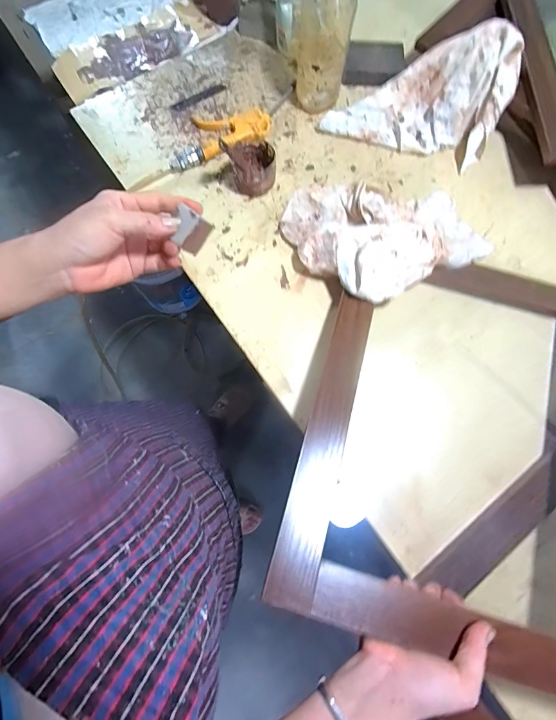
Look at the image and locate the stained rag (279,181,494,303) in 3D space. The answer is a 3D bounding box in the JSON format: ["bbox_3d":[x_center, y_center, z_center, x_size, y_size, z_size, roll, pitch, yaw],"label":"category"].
[{"bbox_3d":[0.150,-0.199,0.504,0.252,0.074,0.208,-26,77,-8],"label":"stained rag"}]

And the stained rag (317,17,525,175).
[{"bbox_3d":[0.216,-0.414,0.546,0.250,0.106,0.156,18,75,3],"label":"stained rag"}]

